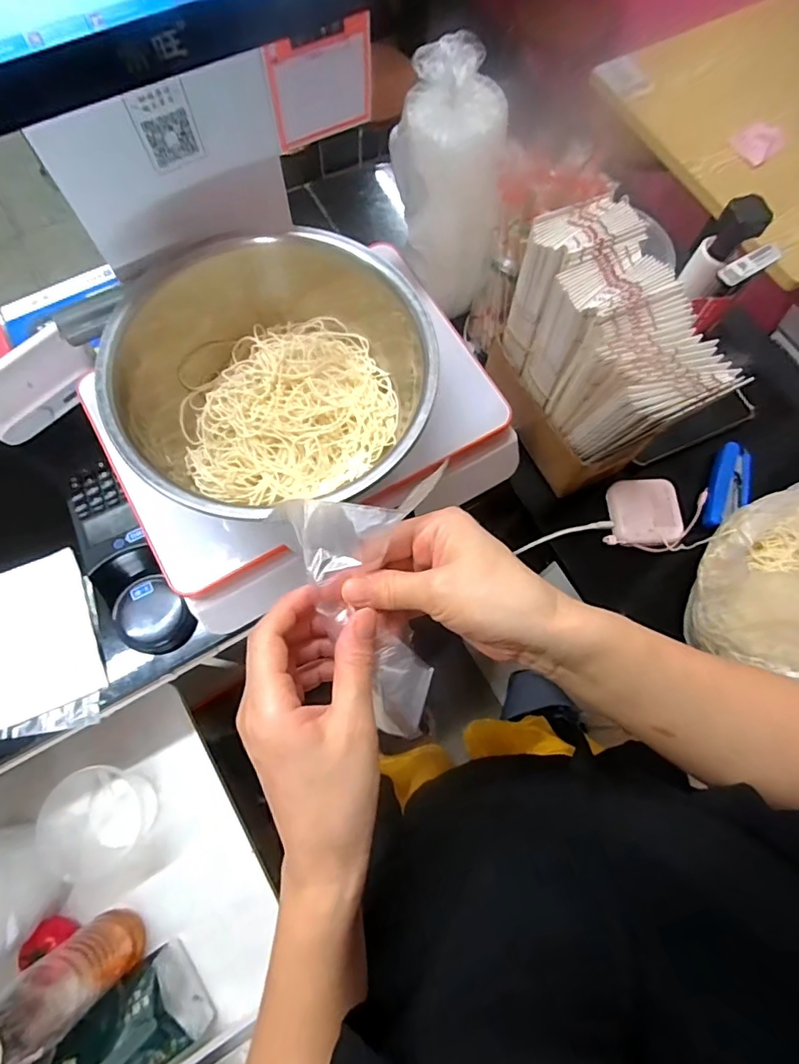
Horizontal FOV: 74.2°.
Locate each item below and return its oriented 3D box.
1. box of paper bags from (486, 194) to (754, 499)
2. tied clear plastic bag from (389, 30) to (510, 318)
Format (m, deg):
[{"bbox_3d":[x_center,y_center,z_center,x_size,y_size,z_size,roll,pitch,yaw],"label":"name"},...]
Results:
[{"bbox_3d":[0.178,-0.156,0.508,0.111,0.184,0.204,-22,75,-8],"label":"box of paper bags"},{"bbox_3d":[0.045,-0.317,0.512,0.094,0.206,0.110,-10,74,-5],"label":"tied clear plastic bag"}]

